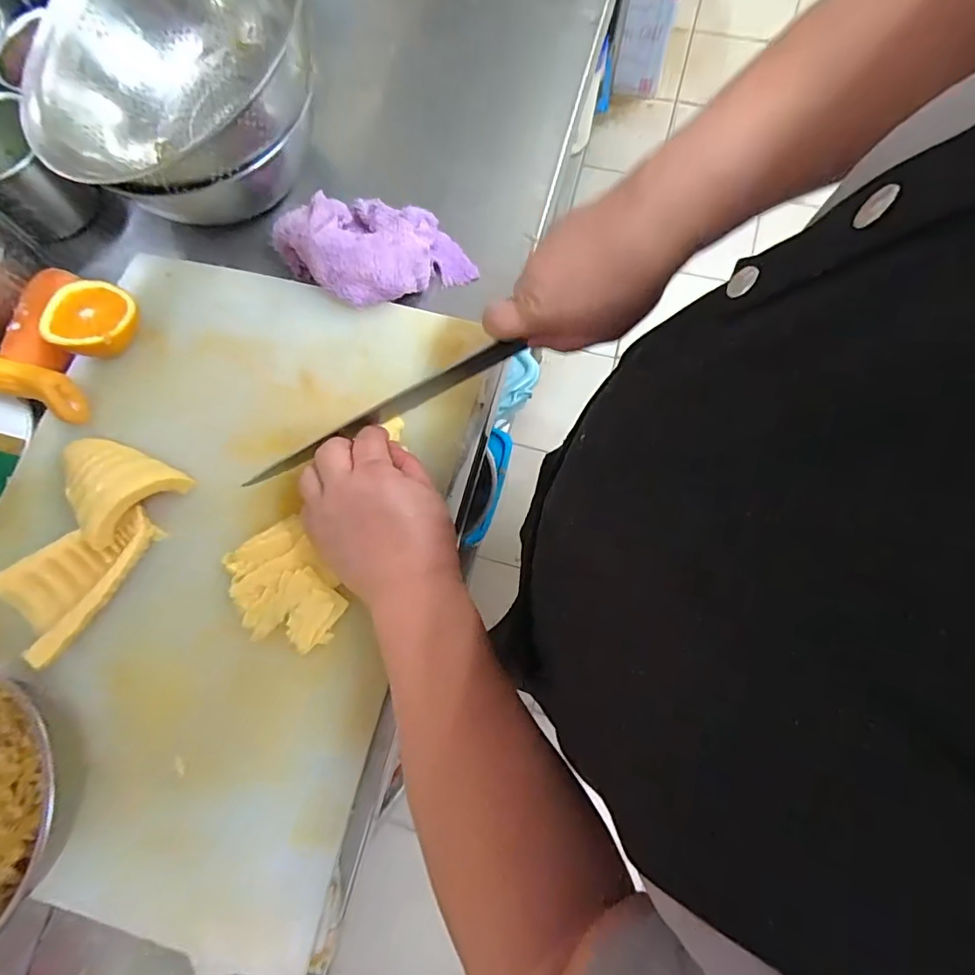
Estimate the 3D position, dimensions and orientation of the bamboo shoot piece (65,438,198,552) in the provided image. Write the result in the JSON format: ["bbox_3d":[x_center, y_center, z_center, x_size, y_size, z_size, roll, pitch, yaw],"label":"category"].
[{"bbox_3d":[-0.287,-0.010,0.393,0.091,0.032,0.072,42,81,11],"label":"bamboo shoot piece"}]

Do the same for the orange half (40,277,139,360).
[{"bbox_3d":[-0.326,-0.139,0.437,0.067,0.041,0.066,0,76,2],"label":"orange half"}]

